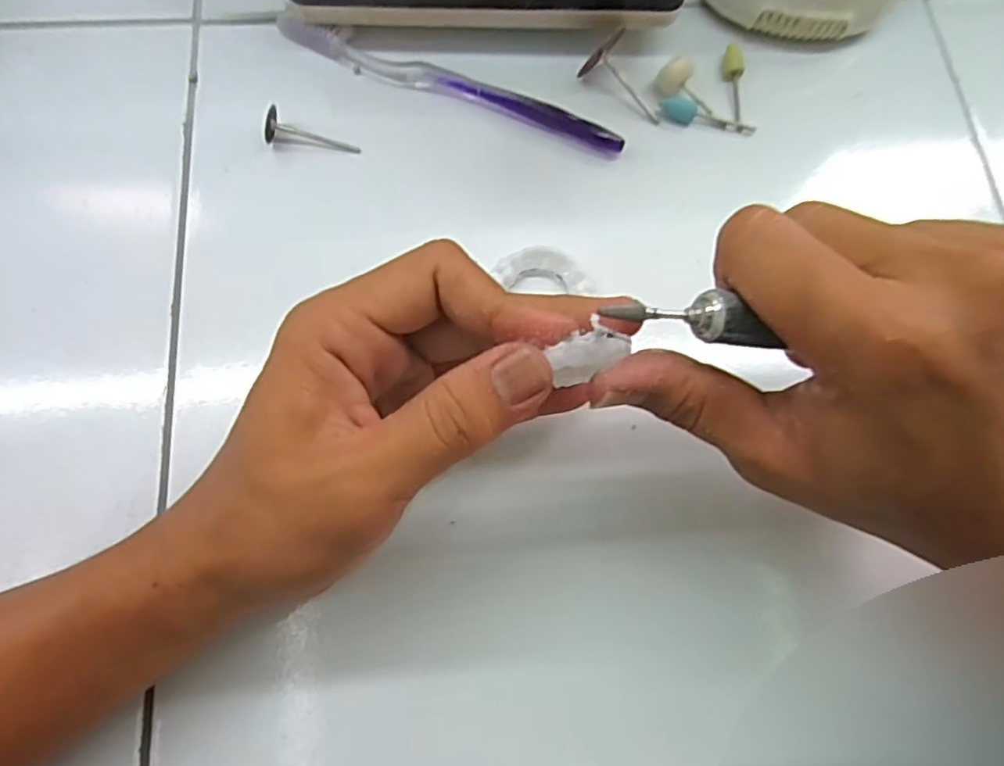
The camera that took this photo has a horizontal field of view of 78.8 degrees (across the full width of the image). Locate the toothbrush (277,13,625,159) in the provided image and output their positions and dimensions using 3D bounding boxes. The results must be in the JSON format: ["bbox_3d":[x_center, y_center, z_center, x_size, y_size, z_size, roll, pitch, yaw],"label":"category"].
[{"bbox_3d":[-0.027,-0.151,0.310,0.184,0.012,0.015,22,73,5],"label":"toothbrush"}]

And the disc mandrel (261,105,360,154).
[{"bbox_3d":[-0.093,-0.119,0.295,0.043,0.014,0.015,19,74,4],"label":"disc mandrel"}]

